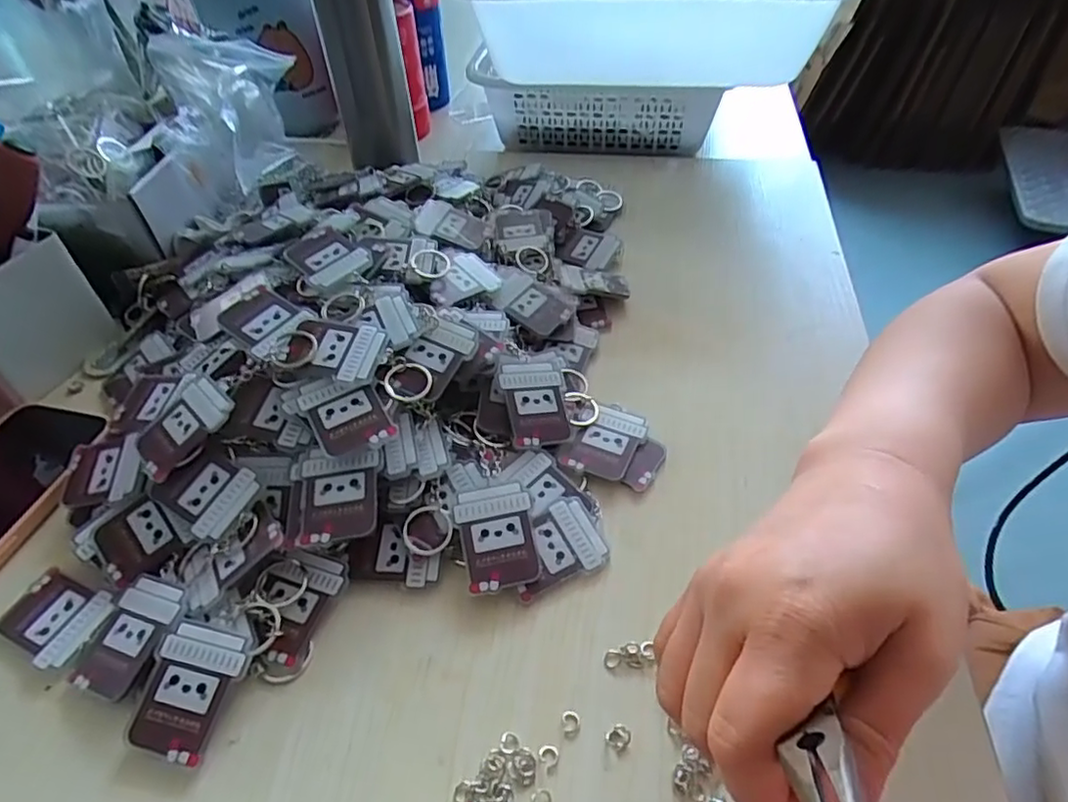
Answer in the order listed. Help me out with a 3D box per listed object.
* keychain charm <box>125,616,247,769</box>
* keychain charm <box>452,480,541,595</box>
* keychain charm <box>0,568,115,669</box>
[{"bbox_3d":[-0.150,0.125,0.269,0.039,0.004,0.052,13,62,8],"label":"keychain charm"},{"bbox_3d":[-0.018,0.067,0.310,0.037,0.004,0.052,-11,66,-8],"label":"keychain charm"},{"bbox_3d":[-0.231,0.104,0.299,0.052,0.004,0.037,16,49,16],"label":"keychain charm"}]

